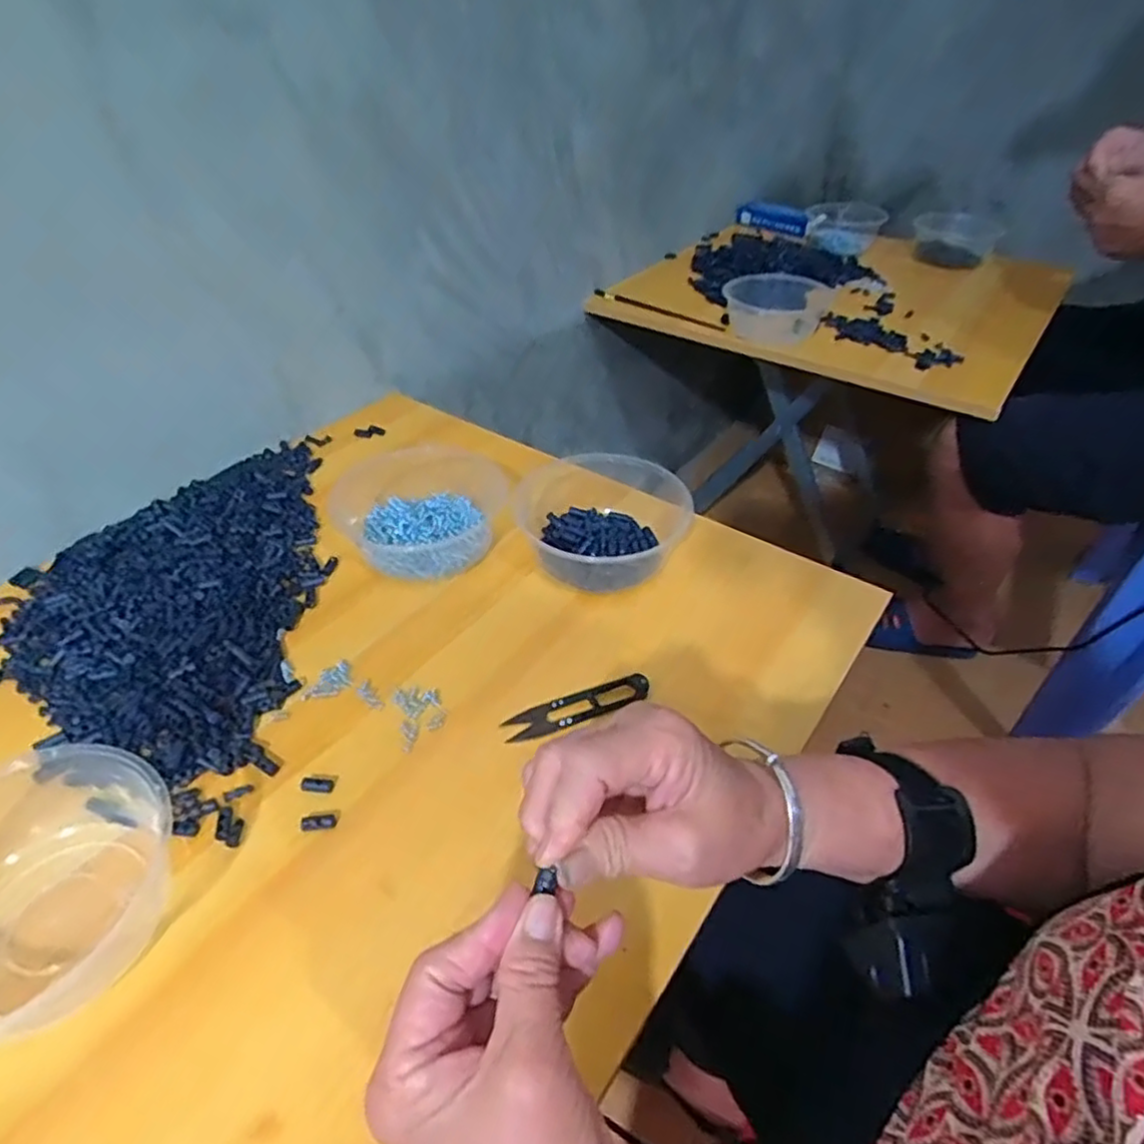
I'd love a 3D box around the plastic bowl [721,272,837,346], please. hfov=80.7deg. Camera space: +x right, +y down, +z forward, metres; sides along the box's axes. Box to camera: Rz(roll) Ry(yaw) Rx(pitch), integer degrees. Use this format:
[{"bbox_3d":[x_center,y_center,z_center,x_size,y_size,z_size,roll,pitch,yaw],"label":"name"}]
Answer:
[{"bbox_3d":[0.279,-0.363,0.913,0.144,0.064,0.135,12,42,13],"label":"plastic bowl"}]

